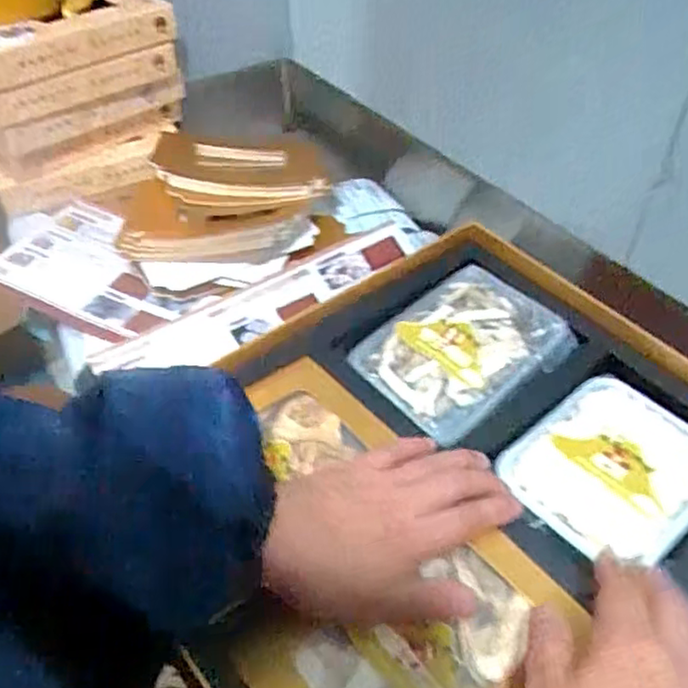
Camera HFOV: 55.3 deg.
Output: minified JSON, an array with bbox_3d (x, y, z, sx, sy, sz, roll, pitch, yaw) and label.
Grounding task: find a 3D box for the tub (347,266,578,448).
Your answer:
[{"bbox_3d":[0.099,0.004,0.544,0.124,0.034,0.163,35,56,29],"label":"tub"}]

